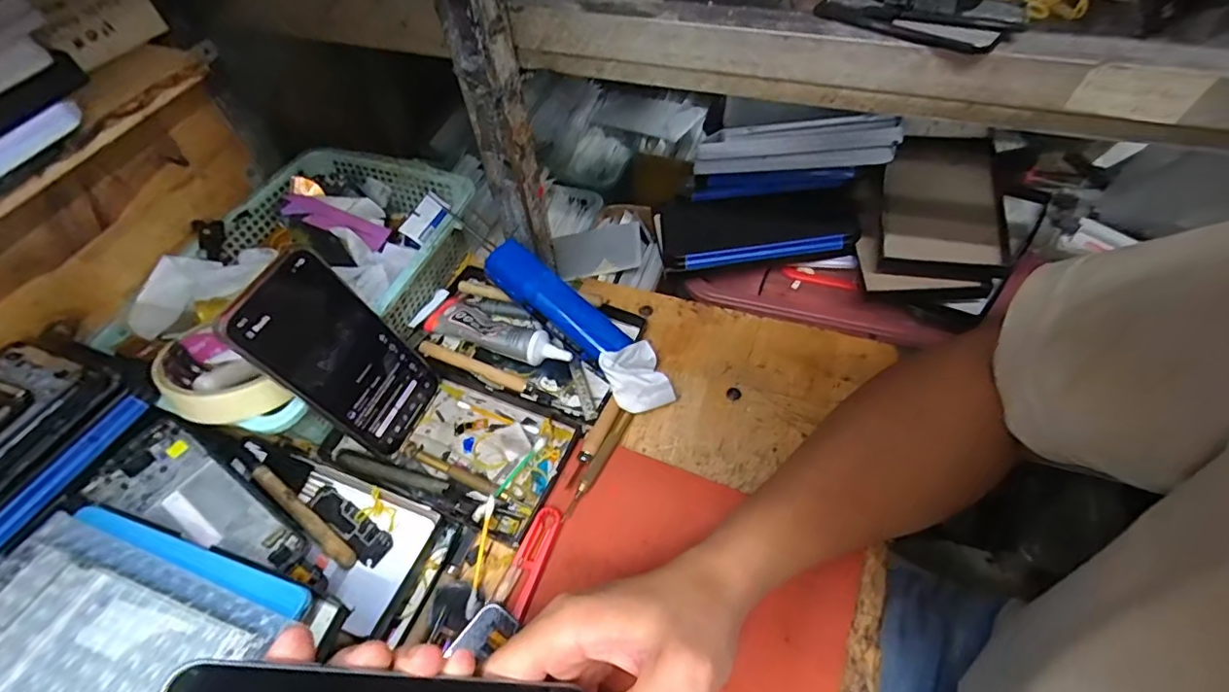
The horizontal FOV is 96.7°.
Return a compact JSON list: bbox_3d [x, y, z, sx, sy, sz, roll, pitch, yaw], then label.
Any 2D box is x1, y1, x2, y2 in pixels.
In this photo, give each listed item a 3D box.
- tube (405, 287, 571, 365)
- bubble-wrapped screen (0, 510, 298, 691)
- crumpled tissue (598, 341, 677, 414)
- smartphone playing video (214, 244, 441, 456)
[{"bbox_3d":[-0.102,-0.012,0.457,0.140,0.024,0.043,19,57,16],"label":"tube"},{"bbox_3d":[-0.249,0.143,0.257,0.149,0.013,0.088,15,56,14],"label":"bubble-wrapped screen"},{"bbox_3d":[0.017,0.026,0.421,0.046,0.036,0.046,-20,55,-12],"label":"crumpled tissue"},{"bbox_3d":[-0.183,0.009,0.374,0.006,0.149,0.076,4,54,33],"label":"smartphone playing video"}]

